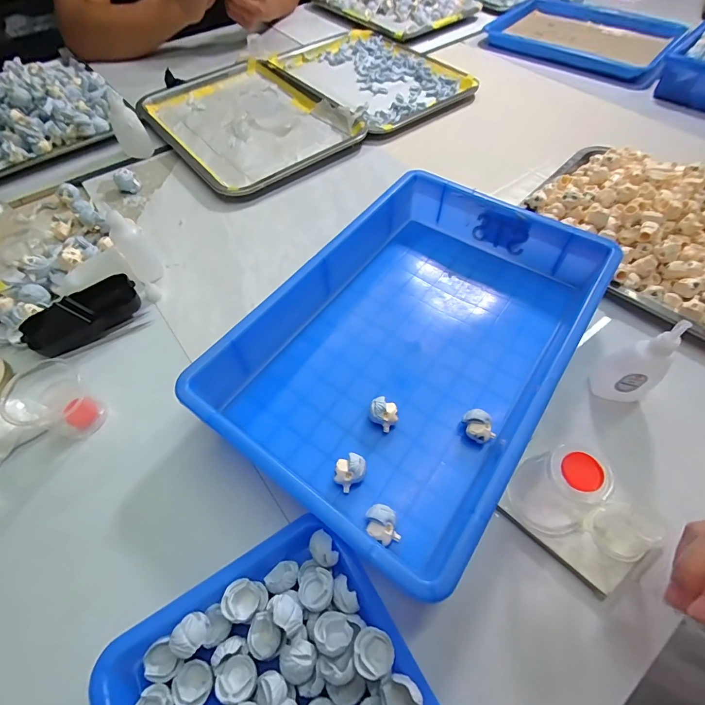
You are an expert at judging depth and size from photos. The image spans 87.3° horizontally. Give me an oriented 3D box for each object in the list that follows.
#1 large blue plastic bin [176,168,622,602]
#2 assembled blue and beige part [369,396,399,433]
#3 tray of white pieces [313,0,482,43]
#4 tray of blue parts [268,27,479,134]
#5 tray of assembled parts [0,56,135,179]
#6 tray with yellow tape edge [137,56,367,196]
[{"bbox_3d":[0.061,-0.019,0.351,0.247,0.060,0.363,33,65,19],"label":"large blue plastic bin"},{"bbox_3d":[0.028,0.055,0.327,0.025,0.022,0.023,22,62,14],"label":"assembled blue and beige part"},{"bbox_3d":[0.101,-0.818,0.855,0.258,0.030,0.311,-34,64,-18],"label":"tray of white pieces"},{"bbox_3d":[0.023,-0.526,0.705,0.260,0.030,0.374,-33,64,-17],"label":"tray of blue parts"},{"bbox_3d":[-0.546,-0.417,0.609,0.259,0.066,0.332,-35,64,-18],"label":"tray of assembled parts"},{"bbox_3d":[-0.181,-0.391,0.616,0.257,0.018,0.372,-36,65,-19],"label":"tray with yellow tape edge"}]

